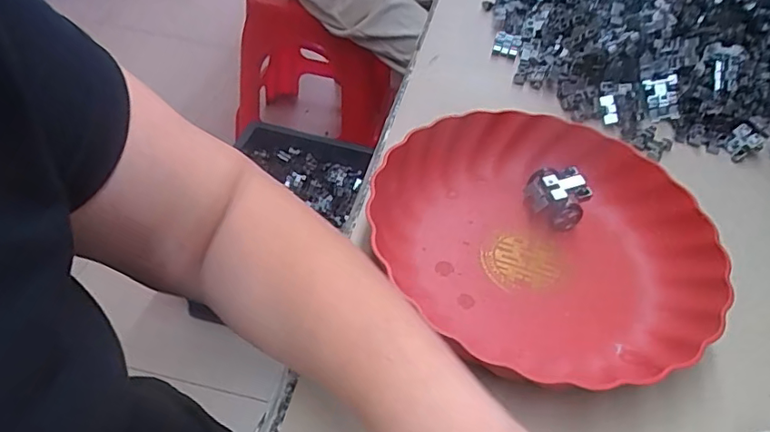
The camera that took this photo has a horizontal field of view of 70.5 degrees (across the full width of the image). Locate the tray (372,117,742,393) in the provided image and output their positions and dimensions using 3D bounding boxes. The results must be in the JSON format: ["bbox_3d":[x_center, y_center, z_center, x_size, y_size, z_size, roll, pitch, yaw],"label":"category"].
[{"bbox_3d":[0.112,0.014,0.408,0.246,0.047,0.239,4,46,-3],"label":"tray"}]

